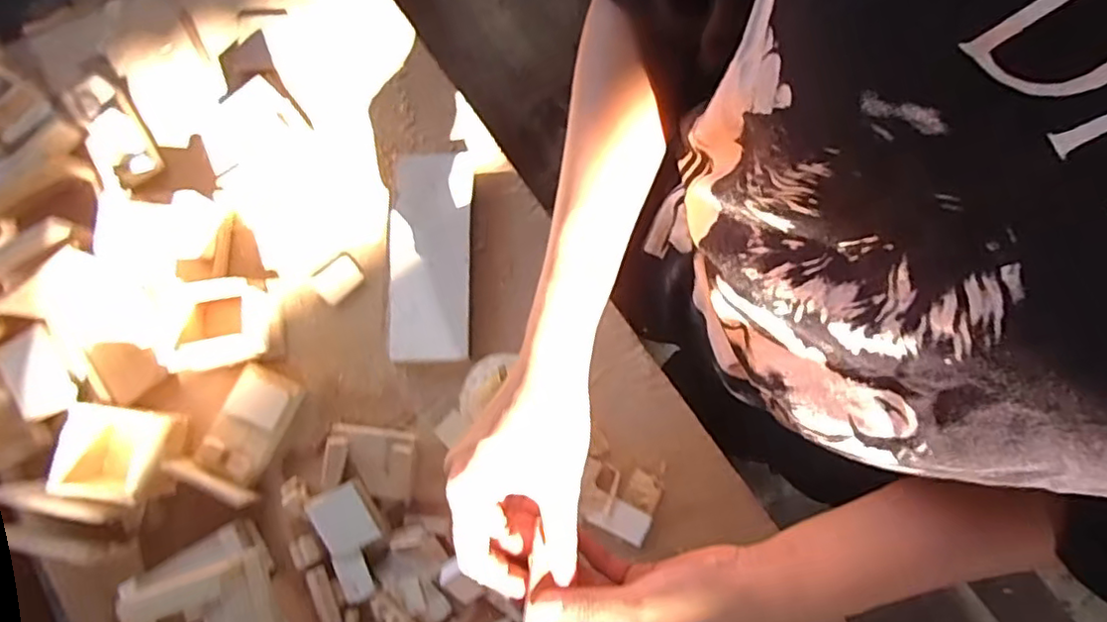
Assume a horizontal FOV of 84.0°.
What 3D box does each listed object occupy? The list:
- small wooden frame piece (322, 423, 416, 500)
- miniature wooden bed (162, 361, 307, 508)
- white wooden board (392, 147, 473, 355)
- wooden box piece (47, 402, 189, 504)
[{"bbox_3d":[-0.154,0.126,0.517,0.067,0.031,0.054,7,80,4],"label":"small wooden frame piece"},{"bbox_3d":[-0.261,0.102,0.522,0.068,0.024,0.105,28,79,6],"label":"miniature wooden bed"},{"bbox_3d":[-0.111,-0.051,0.554,0.069,0.020,0.189,-1,80,2],"label":"white wooden board"},{"bbox_3d":[-0.357,0.116,0.507,0.080,0.040,0.071,7,80,4],"label":"wooden box piece"}]

